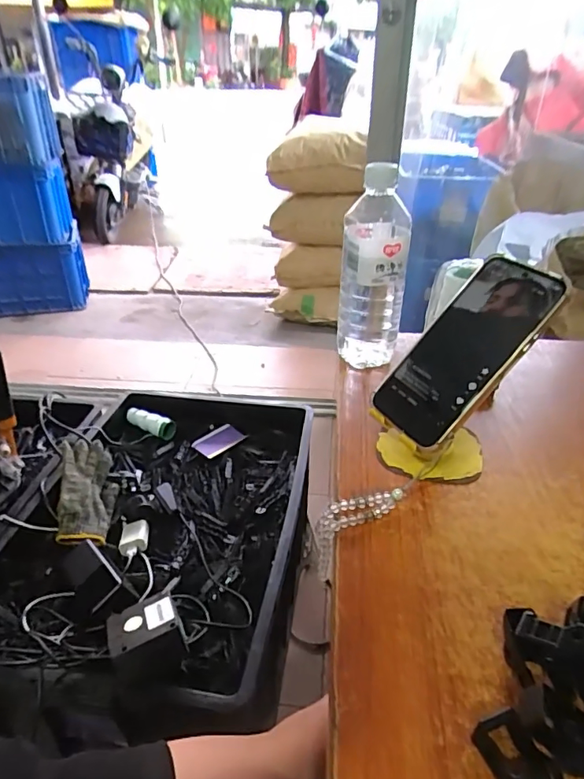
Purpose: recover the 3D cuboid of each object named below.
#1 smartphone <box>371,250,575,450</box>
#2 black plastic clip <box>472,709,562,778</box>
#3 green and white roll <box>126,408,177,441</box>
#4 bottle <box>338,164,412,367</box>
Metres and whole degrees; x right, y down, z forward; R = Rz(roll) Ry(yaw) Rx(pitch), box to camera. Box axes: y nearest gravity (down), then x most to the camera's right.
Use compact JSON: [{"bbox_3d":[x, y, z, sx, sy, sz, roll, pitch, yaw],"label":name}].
[{"bbox_3d":[0.140,-0.032,0.410,0.165,0.009,0.080,-50,43,6],"label":"smartphone"},{"bbox_3d":[0.112,0.184,0.240,0.026,0.013,0.050,-11,34,-16],"label":"black plastic clip"},{"bbox_3d":[-0.287,0.068,1.024,0.108,0.034,0.036,15,35,22],"label":"green and white roll"},{"bbox_3d":[0.087,-0.121,0.546,0.069,0.208,0.072,6,33,10],"label":"bottle"}]

